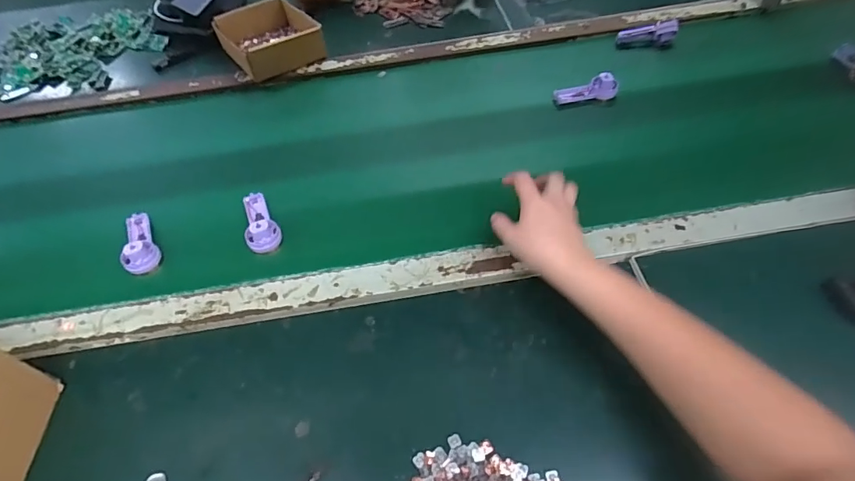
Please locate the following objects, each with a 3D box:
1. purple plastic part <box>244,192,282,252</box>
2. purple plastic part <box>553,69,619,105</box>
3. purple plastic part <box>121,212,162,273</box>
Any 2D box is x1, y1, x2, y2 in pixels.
[{"bbox_3d":[-0.213,-0.027,0.587,0.040,0.027,0.092,-23,55,-14],"label":"purple plastic part"},{"bbox_3d":[0.234,-0.225,0.696,0.093,0.032,0.032,-7,52,-2],"label":"purple plastic part"},{"bbox_3d":[-0.359,-0.002,0.579,0.039,0.028,0.091,-28,56,-17],"label":"purple plastic part"}]

